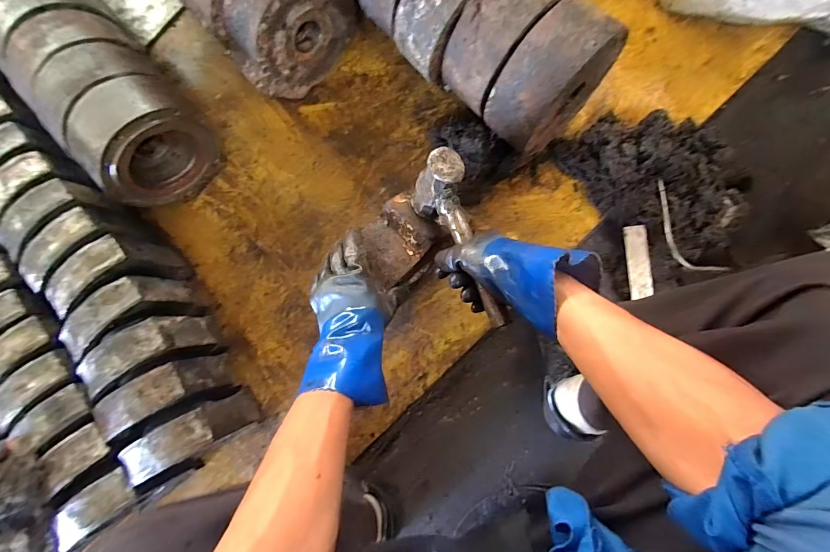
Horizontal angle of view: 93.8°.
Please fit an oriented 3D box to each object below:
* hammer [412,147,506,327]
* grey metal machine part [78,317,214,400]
[{"bbox_3d":[0.057,-0.042,0.496,0.071,0.088,0.220,-21,87,5],"label":"hammer"},{"bbox_3d":[-0.480,0.143,0.727,0.161,0.188,0.073,-33,81,3],"label":"grey metal machine part"}]

